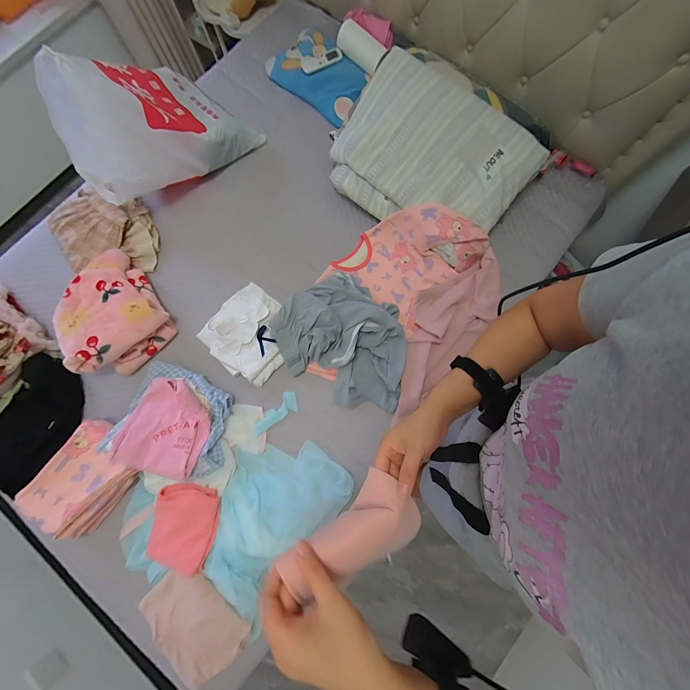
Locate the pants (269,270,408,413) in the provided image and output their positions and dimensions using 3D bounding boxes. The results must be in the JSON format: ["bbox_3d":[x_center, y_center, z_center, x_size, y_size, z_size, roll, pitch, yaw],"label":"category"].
[{"bbox_3d":[0.012,-0.011,0.859,0.412,0.084,0.317,38,82,7],"label":"pants"}]

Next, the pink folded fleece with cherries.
[{"bbox_3d":[-0.689,-0.090,0.850,0.260,0.133,0.325,-39,81,-6],"label":"pink folded fleece with cherries"}]

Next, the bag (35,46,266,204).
[{"bbox_3d":[-0.554,-0.640,0.842,0.270,0.368,0.488,37,82,7],"label":"bag"}]

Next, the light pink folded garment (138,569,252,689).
[{"bbox_3d":[-0.378,0.692,0.721,0.173,0.037,0.259,-44,82,-7],"label":"light pink folded garment"}]

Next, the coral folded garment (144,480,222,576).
[{"bbox_3d":[-0.420,0.472,0.761,0.163,0.046,0.203,4,79,2],"label":"coral folded garment"}]

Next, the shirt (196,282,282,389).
[{"bbox_3d":[-0.286,-0.036,0.877,0.259,0.062,0.246,41,82,8],"label":"shirt"}]

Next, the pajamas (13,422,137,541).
[{"bbox_3d":[-0.690,0.356,0.774,0.190,0.105,0.262,38,82,7],"label":"pajamas"}]

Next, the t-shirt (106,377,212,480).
[{"bbox_3d":[-0.469,0.212,0.771,0.203,0.077,0.237,16,80,4],"label":"t-shirt"}]

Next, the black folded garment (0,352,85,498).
[{"bbox_3d":[-0.905,0.232,0.833,0.234,0.043,0.360,36,82,7],"label":"black folded garment"}]

